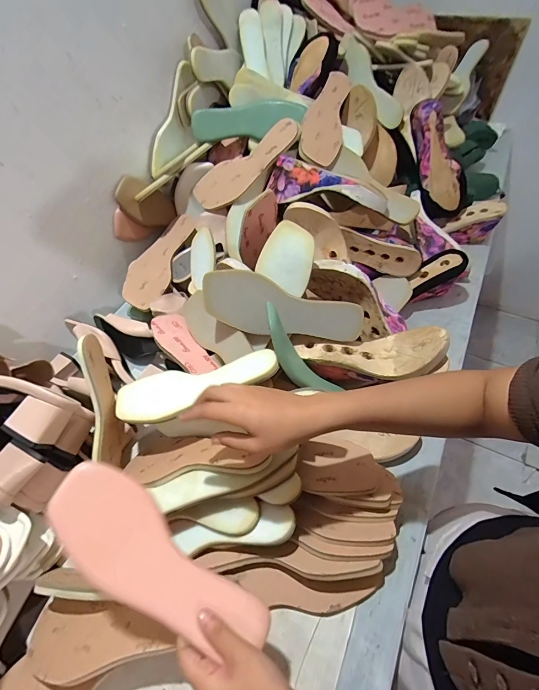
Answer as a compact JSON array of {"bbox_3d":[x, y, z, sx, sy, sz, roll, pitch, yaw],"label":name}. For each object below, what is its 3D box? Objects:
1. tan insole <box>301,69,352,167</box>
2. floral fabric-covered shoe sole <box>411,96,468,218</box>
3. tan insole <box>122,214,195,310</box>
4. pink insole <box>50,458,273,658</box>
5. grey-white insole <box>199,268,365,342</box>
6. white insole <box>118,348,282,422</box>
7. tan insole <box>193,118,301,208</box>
[{"bbox_3d":[0.124,-0.466,0.701,0.084,0.015,0.226,29,69,-15],"label":"tan insole"},{"bbox_3d":[0.356,-0.395,0.742,0.075,0.243,0.082,-23,12,-11],"label":"floral fabric-covered shoe sole"},{"bbox_3d":[-0.227,-0.179,0.717,0.078,0.029,0.224,19,73,18],"label":"tan insole"},{"bbox_3d":[-0.108,0.207,0.331,0.230,0.025,0.078,36,63,3],"label":"pink insole"},{"bbox_3d":[0.023,-0.049,0.520,0.246,0.084,0.017,16,16,-10],"label":"grey-white insole"},{"bbox_3d":[-0.102,0.054,0.481,0.233,0.015,0.079,-17,54,6],"label":"white insole"},{"bbox_3d":[-0.047,-0.358,0.690,0.238,0.016,0.069,-33,98,15],"label":"tan insole"}]

